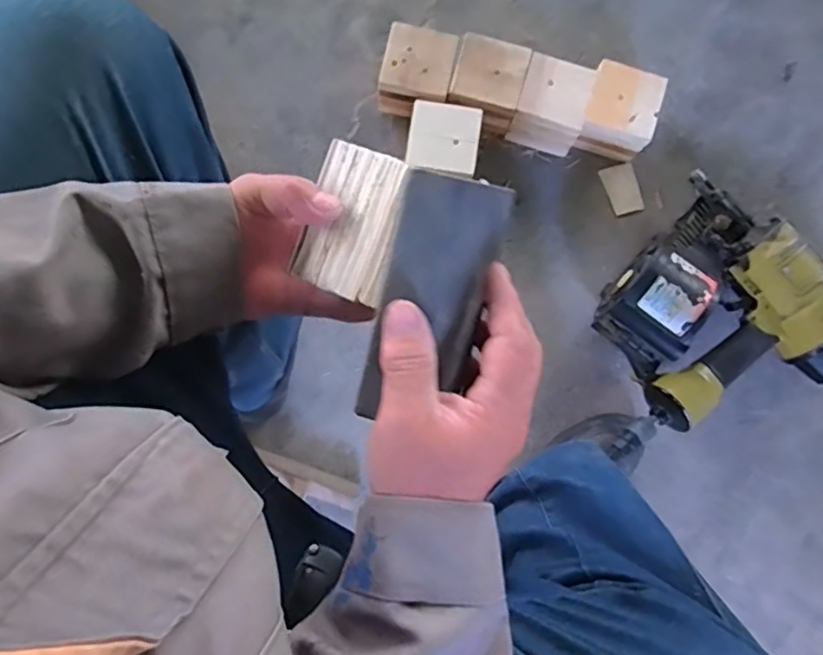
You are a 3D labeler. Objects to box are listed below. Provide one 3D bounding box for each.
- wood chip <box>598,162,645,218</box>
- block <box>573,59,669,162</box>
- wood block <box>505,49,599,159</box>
[{"bbox_3d":[0.301,-0.196,0.880,0.046,0.005,0.074,-17,80,-4],"label":"wood chip"},{"bbox_3d":[0.284,-0.290,0.858,0.094,0.078,0.109,15,80,2],"label":"block"},{"bbox_3d":[0.191,-0.303,0.857,0.092,0.077,0.103,16,80,2],"label":"wood block"}]

